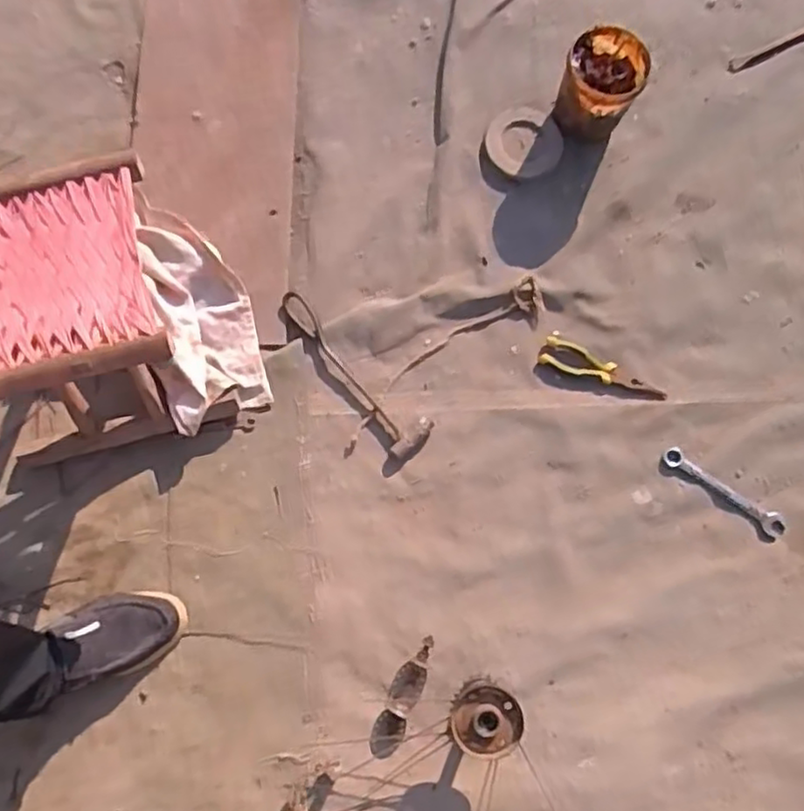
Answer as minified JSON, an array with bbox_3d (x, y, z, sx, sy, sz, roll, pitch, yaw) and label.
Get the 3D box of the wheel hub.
[{"bbox_3d":[0.112,0.406,0.885,0.095,0.083,0.092,1,81,-4],"label":"wheel hub"}]

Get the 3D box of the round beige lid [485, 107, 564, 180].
[{"bbox_3d":[0.197,-0.421,1.103,0.120,0.019,0.111,0,79,1],"label":"round beige lid"}]

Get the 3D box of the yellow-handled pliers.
[{"bbox_3d":[0.303,-0.056,1.027,0.188,0.010,0.049,20,80,5],"label":"yellow-handled pliers"}]

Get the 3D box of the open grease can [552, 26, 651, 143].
[{"bbox_3d":[0.305,-0.489,1.067,0.114,0.128,0.120,1,81,-4],"label":"open grease can"}]

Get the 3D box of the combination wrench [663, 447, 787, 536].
[{"bbox_3d":[0.467,0.123,0.993,0.196,0.012,0.033,35,82,8],"label":"combination wrench"}]

